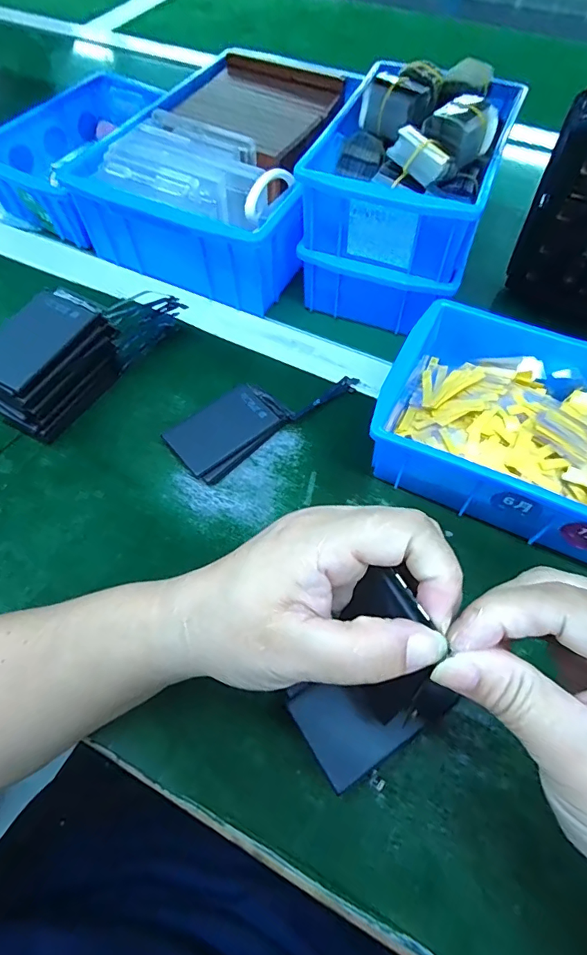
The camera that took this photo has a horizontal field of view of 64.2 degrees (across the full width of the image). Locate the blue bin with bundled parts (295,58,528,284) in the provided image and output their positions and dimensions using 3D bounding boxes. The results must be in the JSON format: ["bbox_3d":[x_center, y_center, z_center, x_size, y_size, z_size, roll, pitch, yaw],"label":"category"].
[{"bbox_3d":[0.101,-0.255,0.373,0.141,0.073,0.187,20,62,11],"label":"blue bin with bundled parts"}]

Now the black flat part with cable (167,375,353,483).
[{"bbox_3d":[-0.024,-0.053,0.364,0.148,0.016,0.051,-35,66,-18],"label":"black flat part with cable"}]

